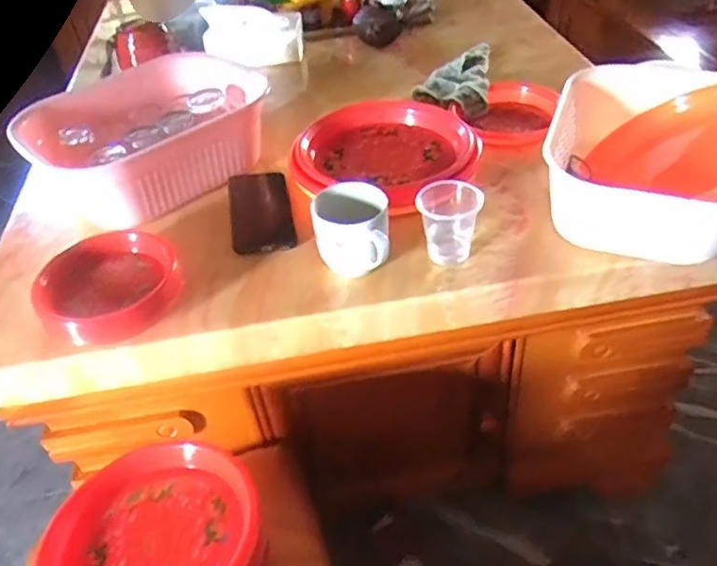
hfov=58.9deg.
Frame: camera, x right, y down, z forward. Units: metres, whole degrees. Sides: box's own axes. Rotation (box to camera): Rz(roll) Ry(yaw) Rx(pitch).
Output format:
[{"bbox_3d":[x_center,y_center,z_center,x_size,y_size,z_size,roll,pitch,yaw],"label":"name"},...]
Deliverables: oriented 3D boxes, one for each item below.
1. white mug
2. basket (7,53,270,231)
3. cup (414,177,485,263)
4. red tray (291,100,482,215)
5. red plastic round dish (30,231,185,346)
[{"bbox_3d":[-0.007,-0.050,0.666,0.078,0.073,0.085,-4,42,4],"label":"white mug"},{"bbox_3d":[-0.262,-0.198,0.856,0.282,0.085,0.207,-34,49,-27],"label":"basket"},{"bbox_3d":[0.097,-0.066,0.677,0.064,0.064,0.060,-4,42,4],"label":"cup"},{"bbox_3d":[0.038,-0.180,0.815,0.221,0.041,0.237,19,48,26],"label":"red tray"},{"bbox_3d":[-0.255,0.005,0.659,0.141,0.055,0.109,-23,44,-17],"label":"red plastic round dish"}]

